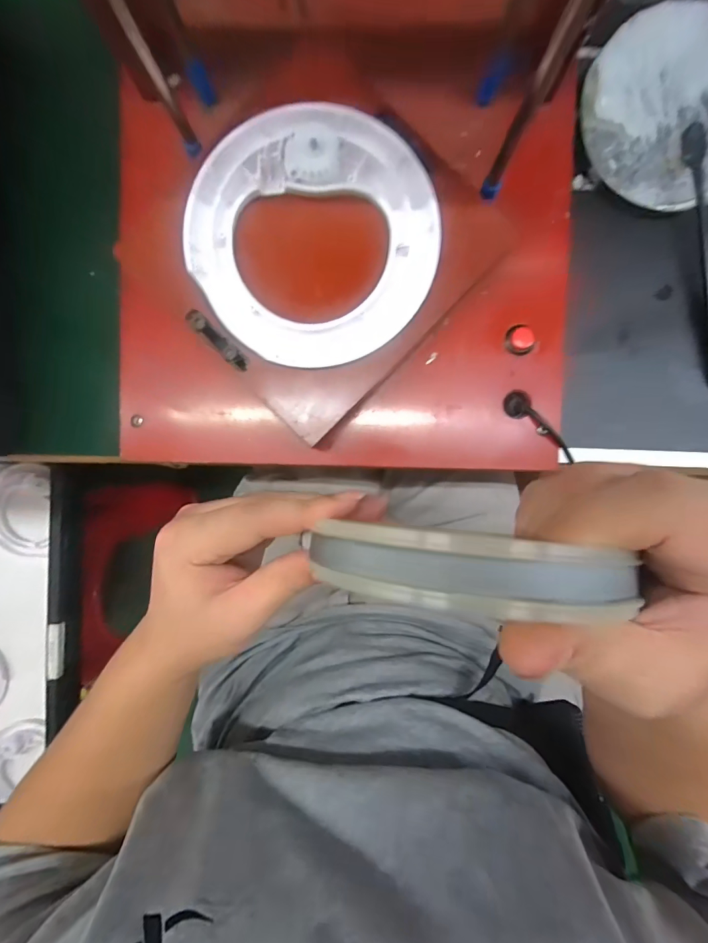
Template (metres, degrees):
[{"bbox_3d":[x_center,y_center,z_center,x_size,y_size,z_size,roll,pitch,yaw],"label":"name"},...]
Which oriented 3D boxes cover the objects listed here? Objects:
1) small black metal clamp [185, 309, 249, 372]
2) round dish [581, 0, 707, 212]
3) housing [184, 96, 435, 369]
[{"bbox_3d":[-0.077,-0.074,0.226,0.043,0.007,0.009,43,92,0],"label":"small black metal clamp"},{"bbox_3d":[0.223,-0.249,0.271,0.120,0.015,0.121,0,92,1],"label":"round dish"},{"bbox_3d":[-0.022,-0.127,0.212,0.128,0.012,0.135,0,92,1],"label":"housing"}]

